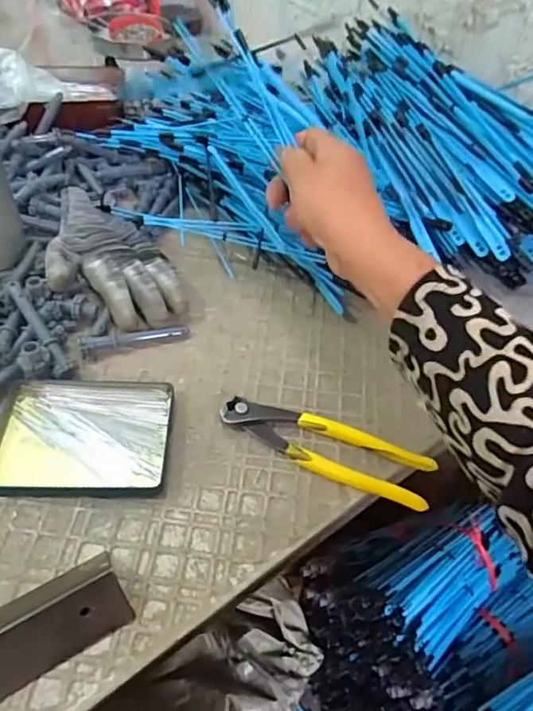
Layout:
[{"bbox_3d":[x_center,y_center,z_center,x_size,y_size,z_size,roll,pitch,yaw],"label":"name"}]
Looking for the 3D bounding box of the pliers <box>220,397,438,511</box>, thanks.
[{"bbox_3d":[0.044,0.071,0.428,0.164,0.016,0.045,20,51,10],"label":"pliers"}]

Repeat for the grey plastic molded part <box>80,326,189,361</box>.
[{"bbox_3d":[-0.114,-0.013,0.486,0.093,0.018,0.014,-10,52,-14],"label":"grey plastic molded part"}]

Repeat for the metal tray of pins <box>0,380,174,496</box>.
[{"bbox_3d":[-0.139,0.059,0.426,0.128,0.012,0.099,3,50,-4],"label":"metal tray of pins"}]

